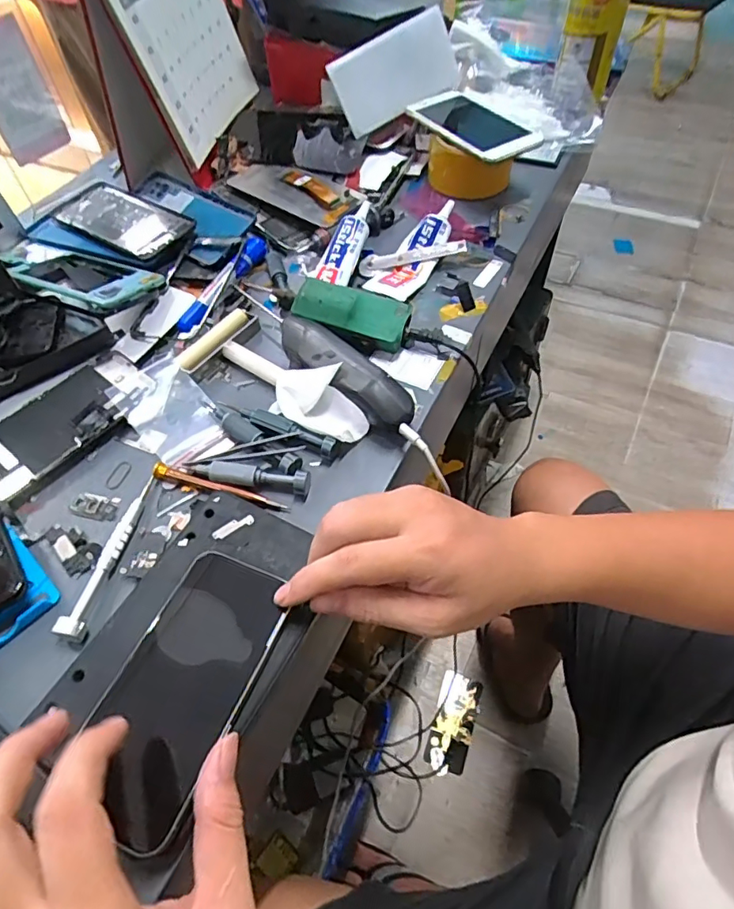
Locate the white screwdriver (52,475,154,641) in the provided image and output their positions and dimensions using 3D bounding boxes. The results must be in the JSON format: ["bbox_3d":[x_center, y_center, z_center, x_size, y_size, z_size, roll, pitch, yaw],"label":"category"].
[{"bbox_3d":[-0.171,0.064,0.352,0.013,0.011,0.117,8,56,9],"label":"white screwdriver"}]

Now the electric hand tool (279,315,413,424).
[{"bbox_3d":[-0.020,-0.068,0.423,0.140,0.030,0.036,38,65,25],"label":"electric hand tool"}]

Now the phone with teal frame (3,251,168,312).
[{"bbox_3d":[-0.264,-0.165,0.493,0.127,0.015,0.085,17,40,12],"label":"phone with teal frame"}]

